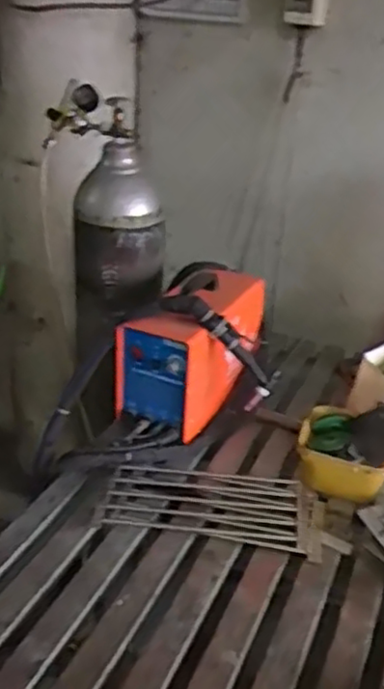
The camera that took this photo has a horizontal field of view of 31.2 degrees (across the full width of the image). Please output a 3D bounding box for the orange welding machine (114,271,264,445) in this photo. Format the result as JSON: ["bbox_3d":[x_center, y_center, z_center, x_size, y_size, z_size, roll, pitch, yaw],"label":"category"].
[{"bbox_3d":[0.016,0.004,1.435,0.182,0.244,0.349,18,31,26],"label":"orange welding machine"}]

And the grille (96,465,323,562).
[{"bbox_3d":[0.038,0.276,1.205,0.368,0.025,0.180,6,27,11],"label":"grille"}]

